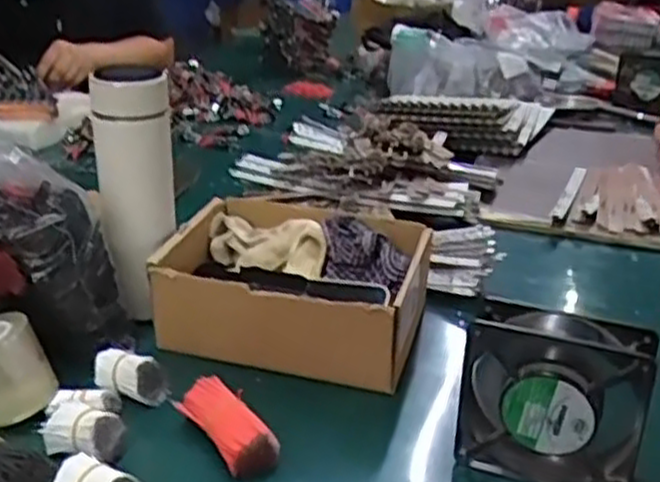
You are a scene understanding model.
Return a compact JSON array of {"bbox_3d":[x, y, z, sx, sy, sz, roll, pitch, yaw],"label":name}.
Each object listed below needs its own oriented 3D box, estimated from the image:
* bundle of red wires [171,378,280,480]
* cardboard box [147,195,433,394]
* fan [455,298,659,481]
[{"bbox_3d":[-0.073,0.135,0.563,0.035,0.041,0.088,-13,29,-40],"label":"bundle of red wires"},{"bbox_3d":[-0.029,0.037,0.703,0.217,0.083,0.173,8,23,12],"label":"cardboard box"},{"bbox_3d":[0.151,0.111,0.536,0.120,0.123,0.044,10,23,15],"label":"fan"}]

